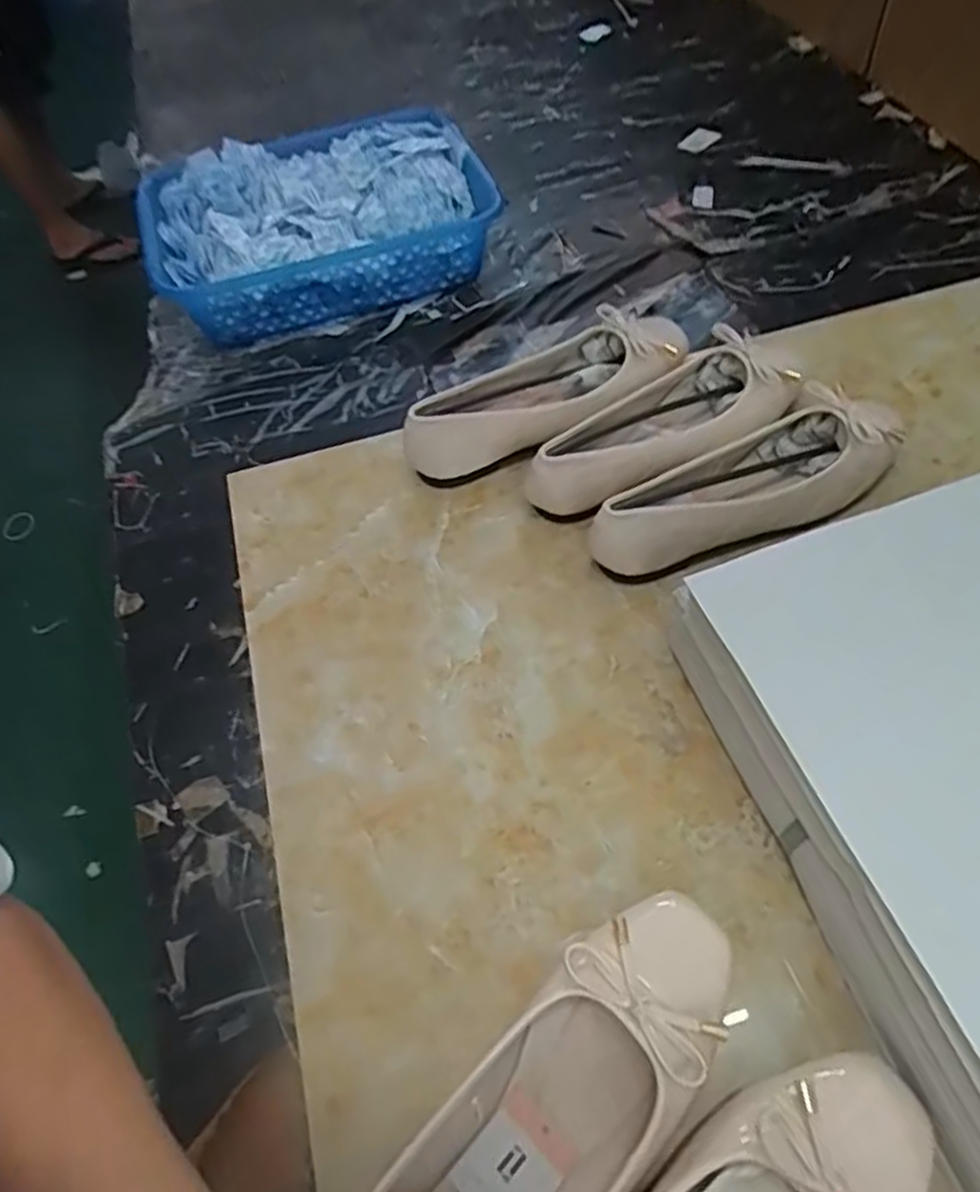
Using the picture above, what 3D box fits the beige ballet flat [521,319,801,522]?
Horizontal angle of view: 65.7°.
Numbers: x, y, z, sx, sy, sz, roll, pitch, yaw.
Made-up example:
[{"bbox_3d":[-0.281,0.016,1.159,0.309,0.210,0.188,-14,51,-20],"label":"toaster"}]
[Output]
[{"bbox_3d":[0.130,-0.120,0.558,0.219,0.066,0.079,-35,61,-17],"label":"beige ballet flat"}]

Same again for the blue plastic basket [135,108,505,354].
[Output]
[{"bbox_3d":[-0.175,-0.380,0.783,0.333,0.108,0.237,-16,57,-5],"label":"blue plastic basket"}]

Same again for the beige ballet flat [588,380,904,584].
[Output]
[{"bbox_3d":[0.175,-0.070,0.522,0.218,0.061,0.085,-29,59,-14],"label":"beige ballet flat"}]

